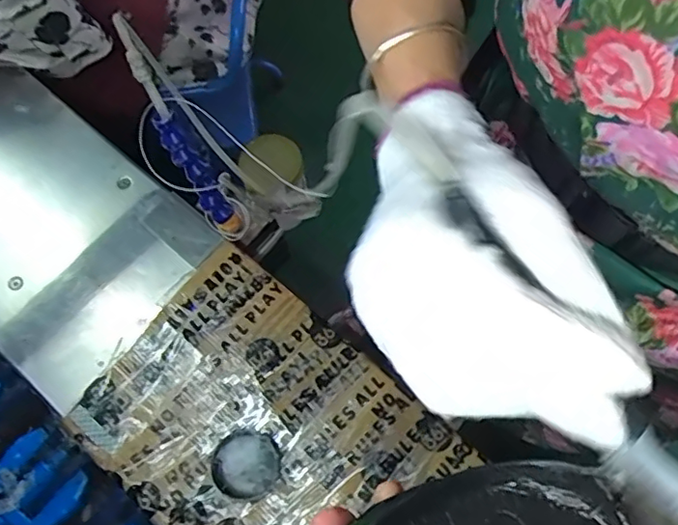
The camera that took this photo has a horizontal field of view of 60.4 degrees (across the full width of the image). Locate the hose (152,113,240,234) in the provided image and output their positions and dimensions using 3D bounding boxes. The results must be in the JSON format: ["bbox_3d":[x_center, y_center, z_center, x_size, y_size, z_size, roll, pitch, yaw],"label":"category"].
[{"bbox_3d":[-0.135,-0.082,0.578,0.028,0.153,0.026,-35,48,-11],"label":"hose"}]

